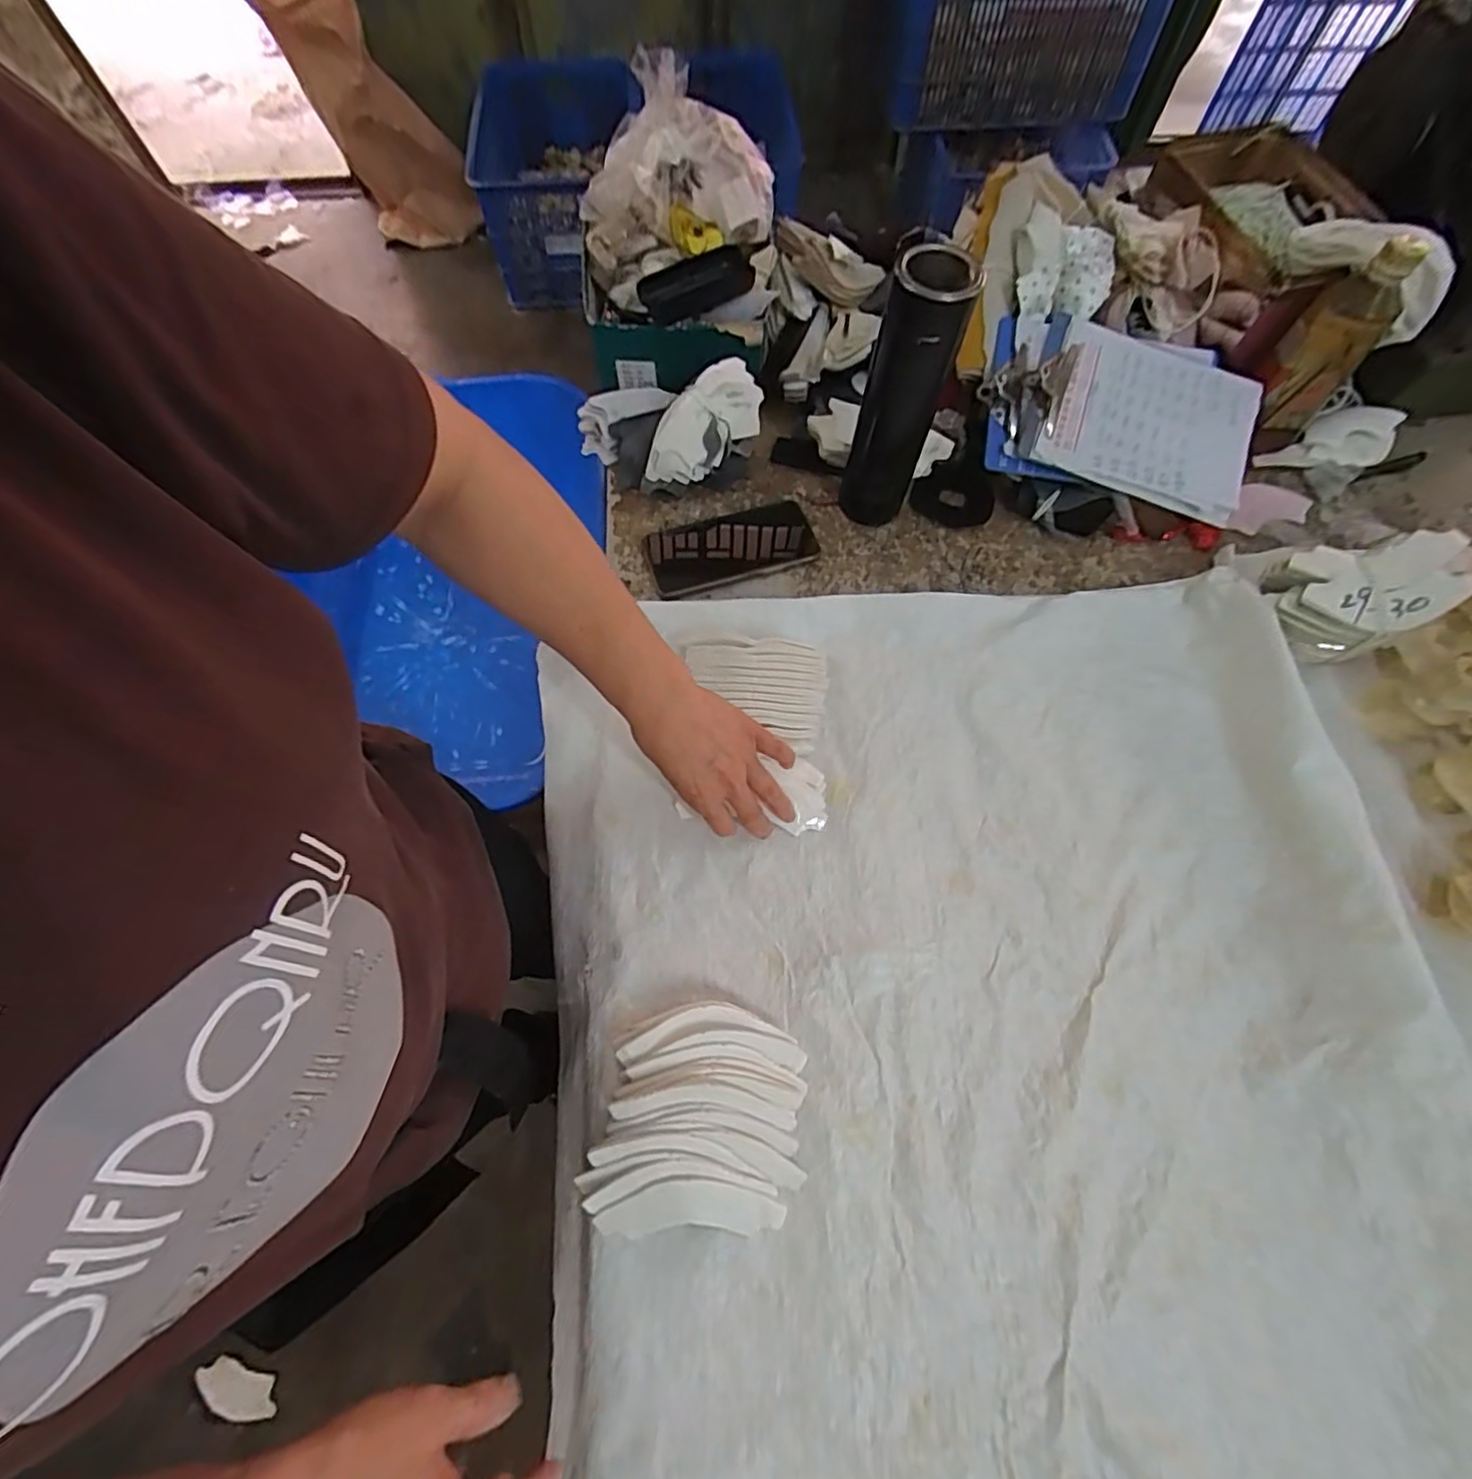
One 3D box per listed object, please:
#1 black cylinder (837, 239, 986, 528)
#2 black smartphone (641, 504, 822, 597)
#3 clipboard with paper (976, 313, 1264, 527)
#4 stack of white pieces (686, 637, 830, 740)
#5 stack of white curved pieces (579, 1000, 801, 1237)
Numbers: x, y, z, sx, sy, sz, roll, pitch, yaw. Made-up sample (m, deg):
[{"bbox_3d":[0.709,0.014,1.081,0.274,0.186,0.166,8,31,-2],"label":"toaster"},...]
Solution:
[{"bbox_3d":[0.142,-0.292,0.558,0.066,0.224,0.075,13,66,5],"label":"black cylinder"},{"bbox_3d":[-0.003,-0.186,0.626,0.160,0.012,0.084,-17,67,-8],"label":"black smartphone"},{"bbox_3d":[0.373,-0.322,0.629,0.257,0.029,0.164,14,84,-3],"label":"clipboard with paper"},{"bbox_3d":[0.019,-0.045,0.542,0.116,0.029,0.080,1,66,0],"label":"stack of white pieces"},{"bbox_3d":[-0.025,0.248,0.420,0.139,0.035,0.139,2,66,0],"label":"stack of white curved pieces"}]

